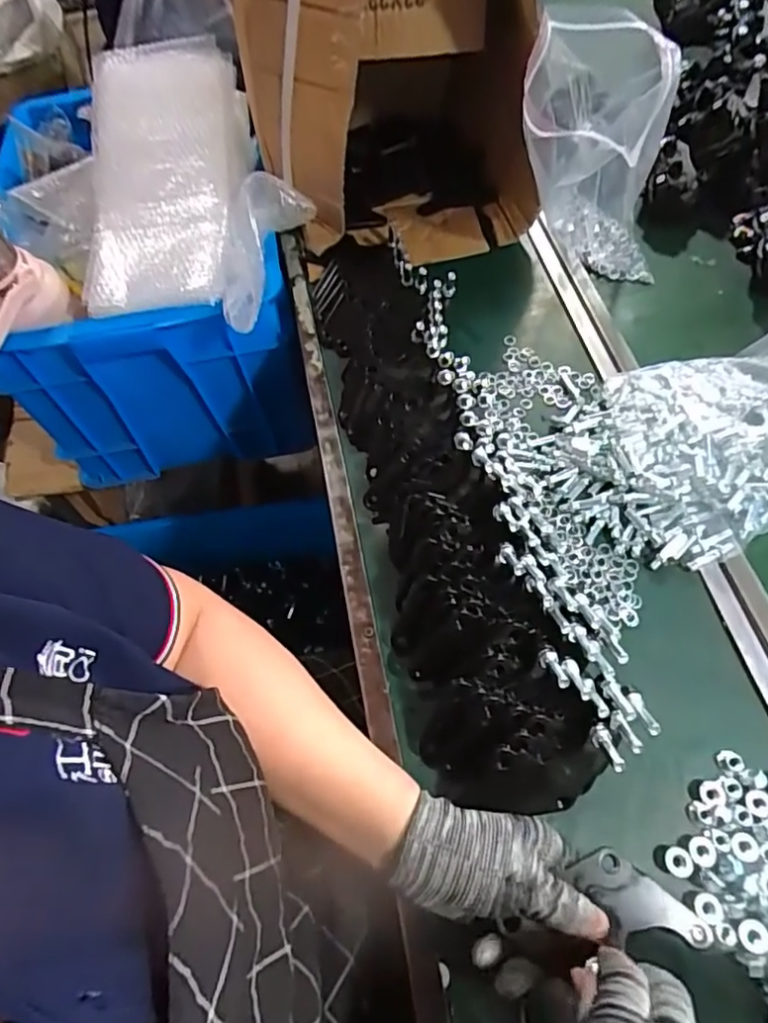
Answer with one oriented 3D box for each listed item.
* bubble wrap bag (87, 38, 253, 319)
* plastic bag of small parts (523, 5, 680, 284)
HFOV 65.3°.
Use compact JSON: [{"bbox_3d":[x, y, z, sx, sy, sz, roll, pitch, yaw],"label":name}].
[{"bbox_3d":[-0.248,-0.365,0.668,0.187,0.055,0.309,-10,79,6],"label":"bubble wrap bag"},{"bbox_3d":[0.209,-0.336,0.582,0.153,0.229,0.119,11,61,10],"label":"plastic bag of small parts"}]

